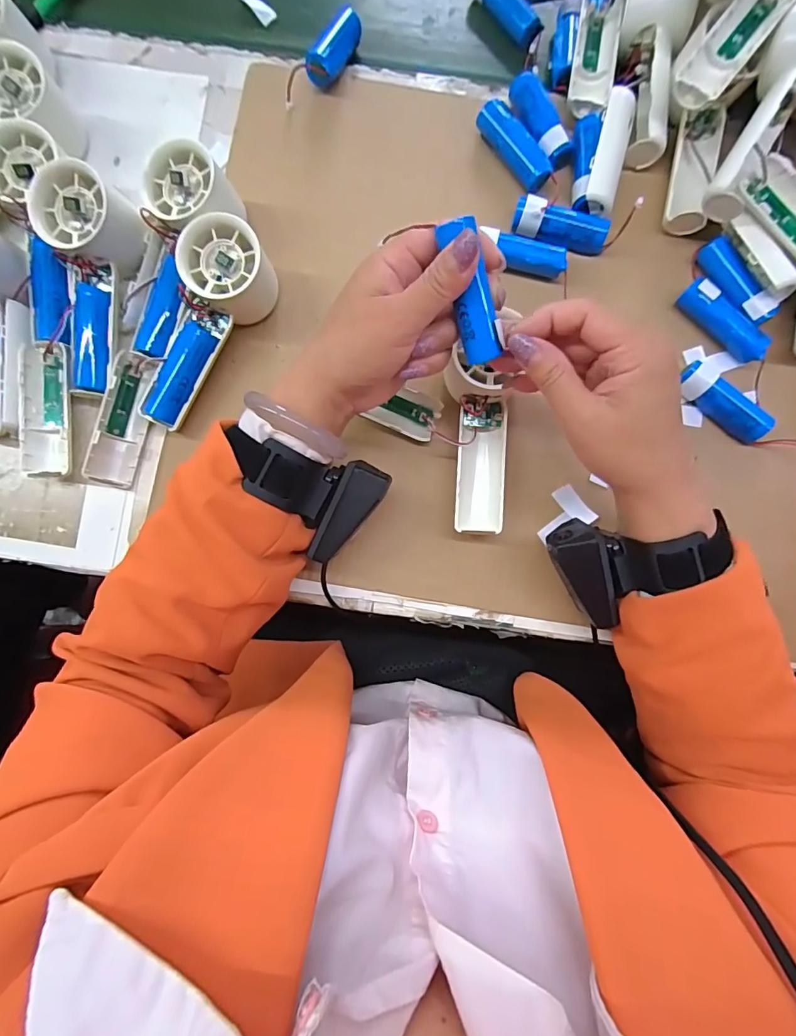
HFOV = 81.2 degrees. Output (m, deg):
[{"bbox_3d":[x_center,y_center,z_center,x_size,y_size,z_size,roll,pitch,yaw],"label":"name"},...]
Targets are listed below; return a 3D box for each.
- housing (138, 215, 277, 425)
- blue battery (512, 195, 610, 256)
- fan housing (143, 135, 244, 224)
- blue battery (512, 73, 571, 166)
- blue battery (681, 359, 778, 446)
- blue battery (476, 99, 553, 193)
[{"bbox_3d":[-0.142,-0.136,0.337,0.055,0.056,0.149,28,83,2],"label":"housing"},{"bbox_3d":[0.125,-0.225,0.360,0.072,0.026,0.023,18,82,1],"label":"blue battery"},{"bbox_3d":[-0.149,-0.233,0.345,0.058,0.059,0.051,-12,83,-3],"label":"fan housing"},{"bbox_3d":[0.111,-0.317,0.368,0.025,0.018,0.076,-27,84,-5],"label":"blue battery"},{"bbox_3d":[0.242,-0.086,0.347,0.073,0.022,0.021,37,83,3],"label":"blue battery"},{"bbox_3d":[0.093,-0.296,0.372,0.023,0.023,0.075,-36,85,-6],"label":"blue battery"}]

